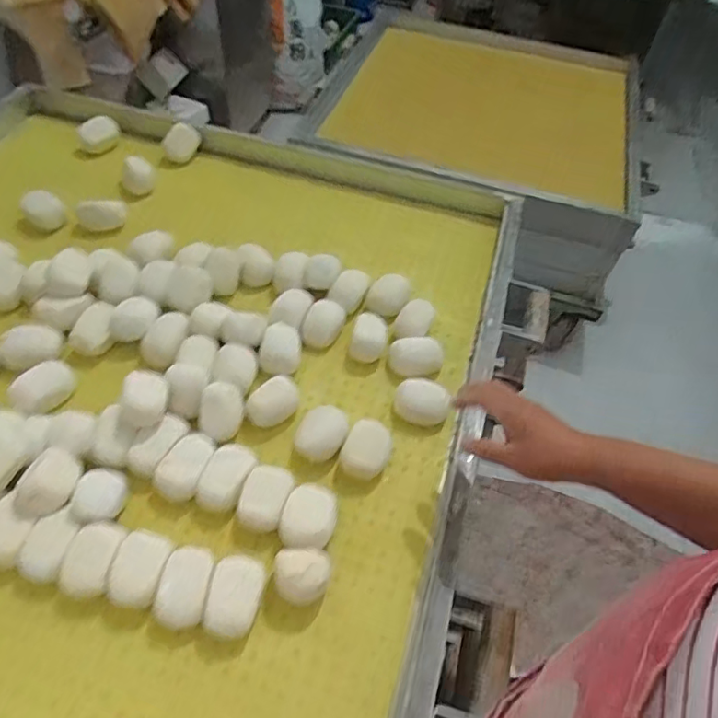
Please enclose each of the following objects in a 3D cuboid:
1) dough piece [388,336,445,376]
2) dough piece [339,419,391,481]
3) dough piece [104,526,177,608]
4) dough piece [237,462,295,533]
[{"bbox_3d":[0.081,-0.004,0.773,0.076,0.032,0.048,4,51,-1],"label":"dough piece"},{"bbox_3d":[0.010,0.113,0.693,0.057,0.029,0.066,18,52,11],"label":"dough piece"},{"bbox_3d":[-0.227,0.219,0.574,0.051,0.034,0.072,14,51,7],"label":"dough piece"},{"bbox_3d":[-0.106,0.160,0.630,0.050,0.036,0.075,18,58,8],"label":"dough piece"}]

